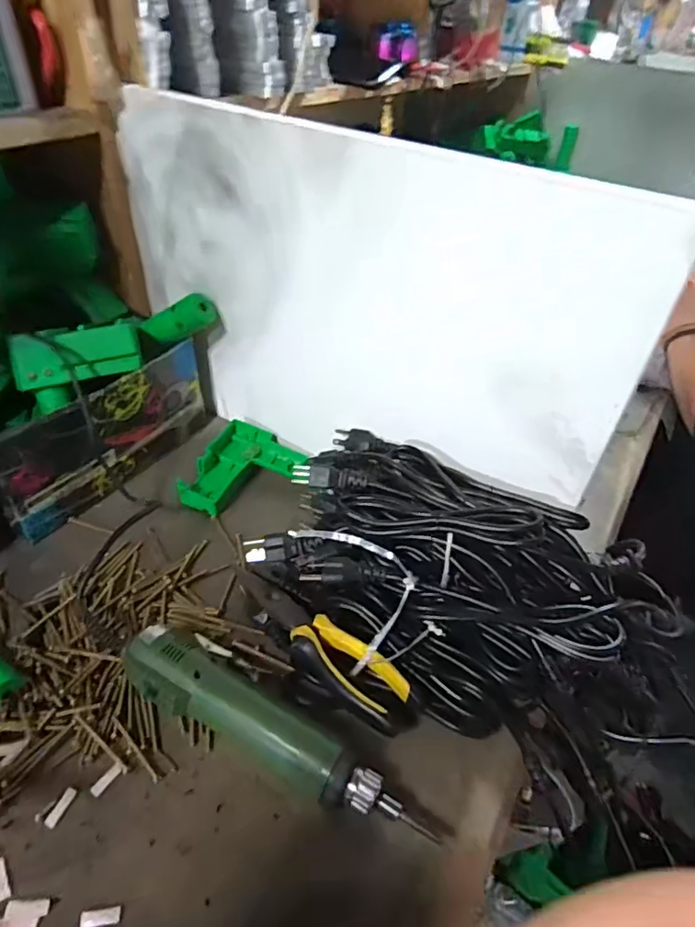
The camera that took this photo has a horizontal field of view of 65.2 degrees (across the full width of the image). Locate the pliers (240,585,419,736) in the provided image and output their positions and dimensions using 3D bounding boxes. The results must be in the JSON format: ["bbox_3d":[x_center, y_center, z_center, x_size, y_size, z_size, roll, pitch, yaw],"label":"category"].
[{"bbox_3d":[-0.022,0.146,0.427,0.169,0.028,0.045,31,47,25],"label":"pliers"}]

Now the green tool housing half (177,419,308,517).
[{"bbox_3d":[-0.117,0.007,0.591,0.105,0.021,0.125,25,45,20],"label":"green tool housing half"}]

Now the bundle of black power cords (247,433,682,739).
[{"bbox_3d":[0.080,0.091,0.445,0.305,0.096,0.166,30,47,25],"label":"bundle of black power cords"}]

